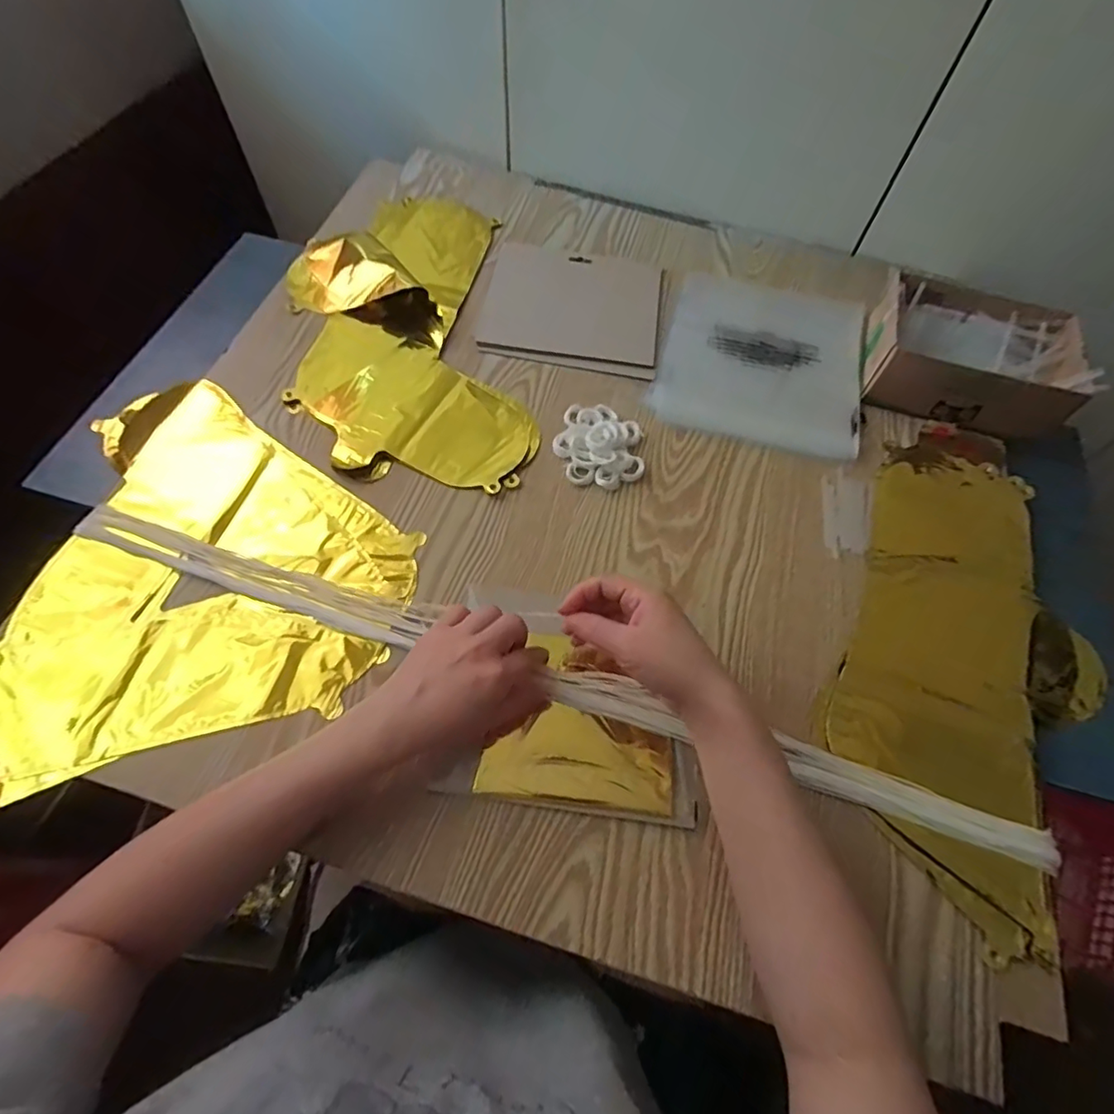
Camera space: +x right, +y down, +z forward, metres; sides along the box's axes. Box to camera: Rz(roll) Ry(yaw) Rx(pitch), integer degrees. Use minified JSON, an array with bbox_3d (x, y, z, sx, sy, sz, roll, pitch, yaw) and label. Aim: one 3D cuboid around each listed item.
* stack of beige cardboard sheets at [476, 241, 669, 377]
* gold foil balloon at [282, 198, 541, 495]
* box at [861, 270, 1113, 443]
[{"bbox_3d":[0.020,-0.279,0.637,0.191,0.007,0.174,10,62,2],"label":"stack of beige cardboard sheets"},{"bbox_3d":[-0.162,-0.248,0.594,0.224,0.028,0.415,-7,63,-7],"label":"gold foil balloon"},{"bbox_3d":[0.418,-0.209,0.581,0.192,0.064,0.155,19,63,6],"label":"box"}]

